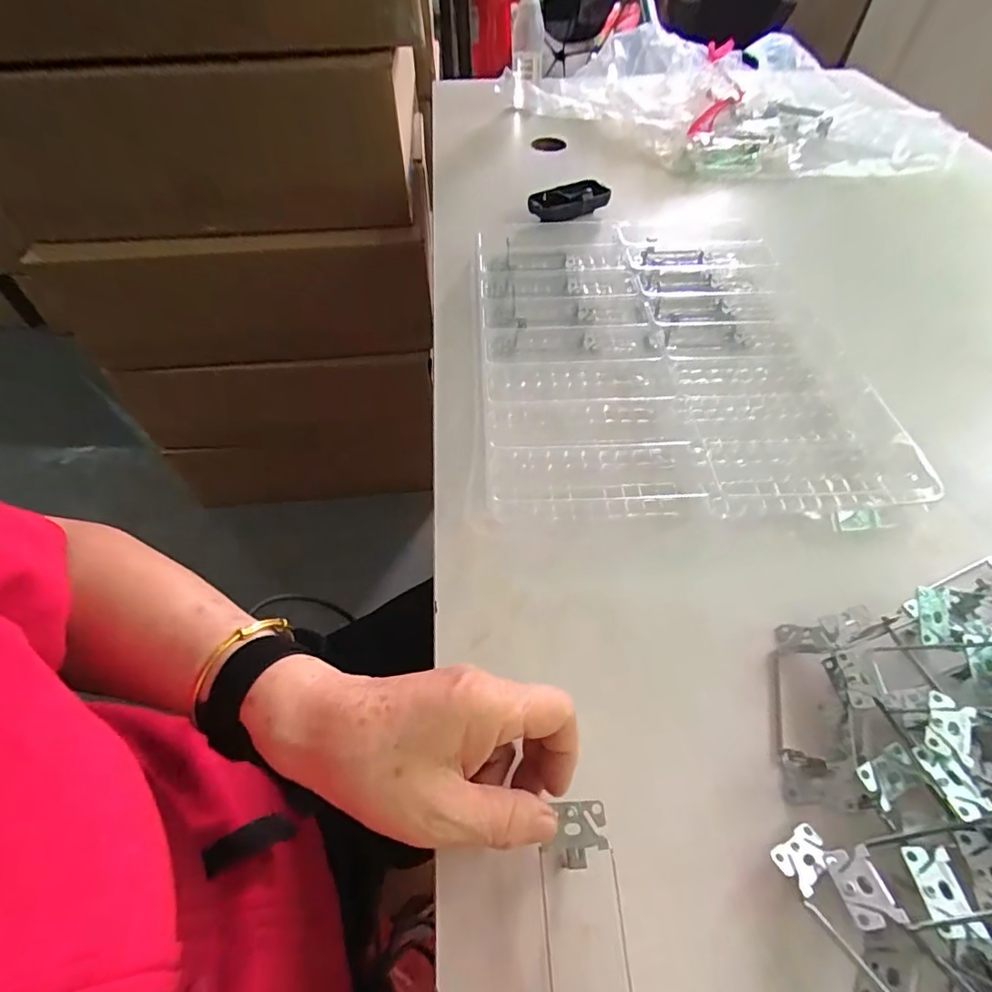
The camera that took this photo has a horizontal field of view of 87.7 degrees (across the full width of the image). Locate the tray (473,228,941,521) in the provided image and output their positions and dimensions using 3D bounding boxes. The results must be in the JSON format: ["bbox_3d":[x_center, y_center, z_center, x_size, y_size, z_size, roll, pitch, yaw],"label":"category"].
[{"bbox_3d":[0.151,-0.151,0.510,0.331,0.031,0.412,-3,53,-1],"label":"tray"}]

